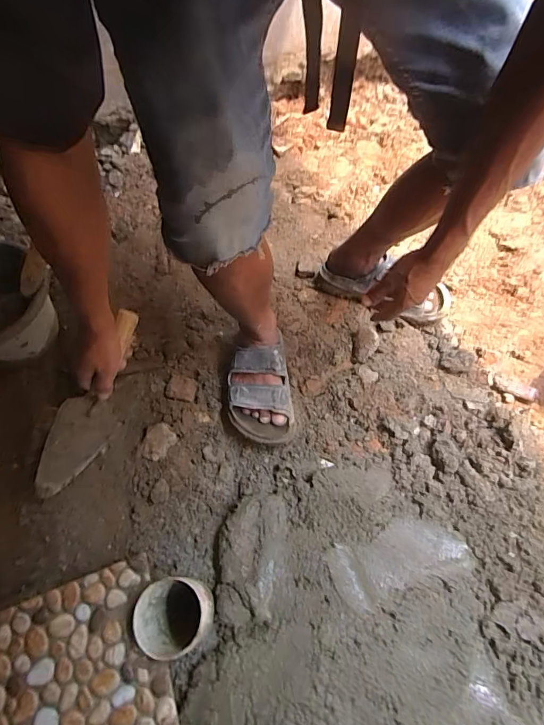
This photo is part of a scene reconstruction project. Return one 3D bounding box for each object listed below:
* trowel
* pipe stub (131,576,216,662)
[{"bbox_3d":[-0.274,0.063,0.609,0.077,0.056,0.283,29,94,20],"label":"trowel"},{"bbox_3d":[-0.131,0.352,0.556,0.091,0.095,0.087,-3,60,5],"label":"pipe stub"}]

